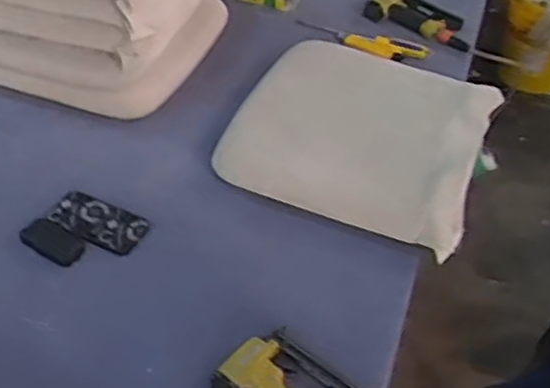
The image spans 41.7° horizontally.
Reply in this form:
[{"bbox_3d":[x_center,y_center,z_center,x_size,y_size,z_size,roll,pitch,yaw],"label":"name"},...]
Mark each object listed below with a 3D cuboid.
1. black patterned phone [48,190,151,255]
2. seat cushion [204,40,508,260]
[{"bbox_3d":[-0.298,0.045,1.224,0.163,0.013,0.087,17,46,13],"label":"black patterned phone"},{"bbox_3d":[0.173,-0.137,1.325,0.414,0.072,0.427,17,47,14],"label":"seat cushion"}]

